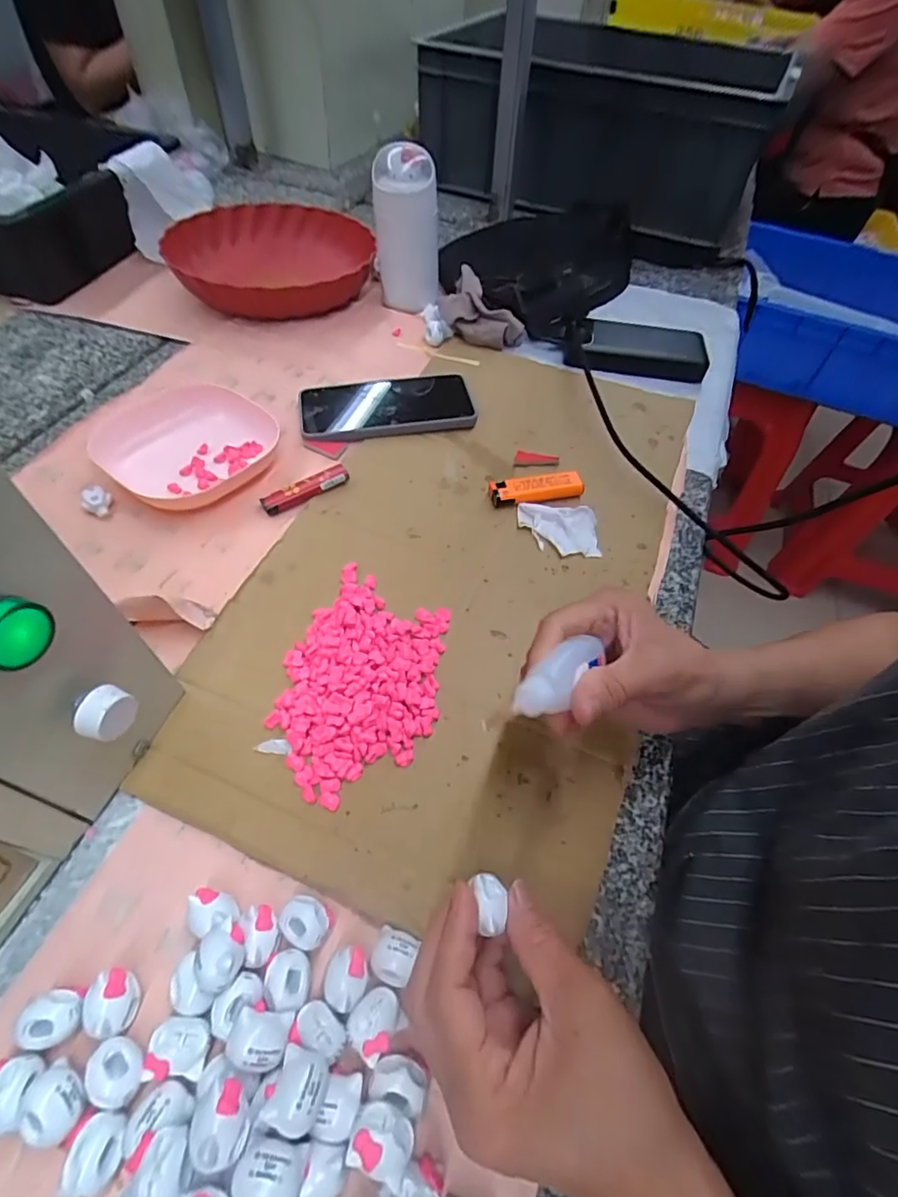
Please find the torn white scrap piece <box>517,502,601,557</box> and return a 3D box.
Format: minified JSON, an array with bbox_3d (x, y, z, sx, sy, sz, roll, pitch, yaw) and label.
[{"bbox_3d":[0.089,-0.058,0.430,0.063,0.011,0.048,3,55,-2],"label":"torn white scrap piece"}]

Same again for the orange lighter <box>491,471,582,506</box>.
[{"bbox_3d":[0.075,-0.093,0.451,0.080,0.014,0.021,-9,56,-11],"label":"orange lighter"}]

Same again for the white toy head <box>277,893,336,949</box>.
[{"bbox_3d":[-0.071,0.163,0.265,0.025,0.015,0.022,15,55,6],"label":"white toy head"}]

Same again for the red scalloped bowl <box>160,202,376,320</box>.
[{"bbox_3d":[-0.207,-0.391,0.618,0.215,0.047,0.214,2,55,-3],"label":"red scalloped bowl"}]

